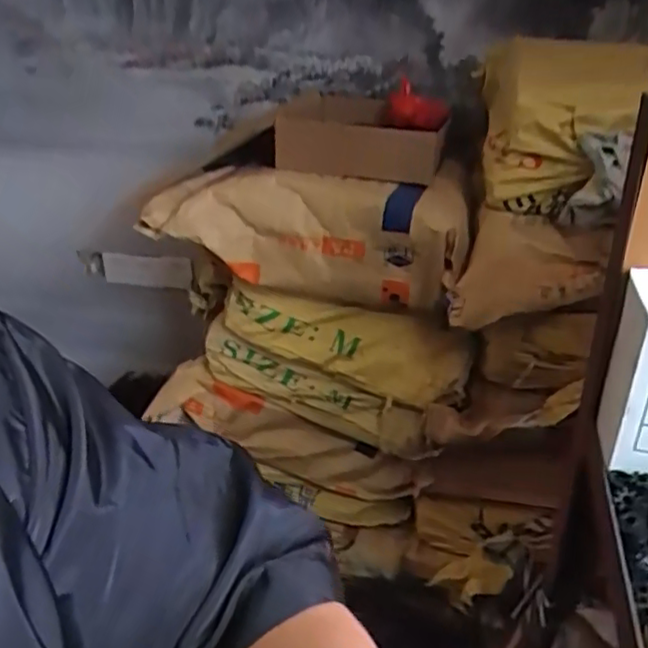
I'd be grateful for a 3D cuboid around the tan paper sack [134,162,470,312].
[{"bbox_3d":[-0.027,-0.142,1.039,0.502,0.182,0.157,5,28,14],"label":"tan paper sack"}]

